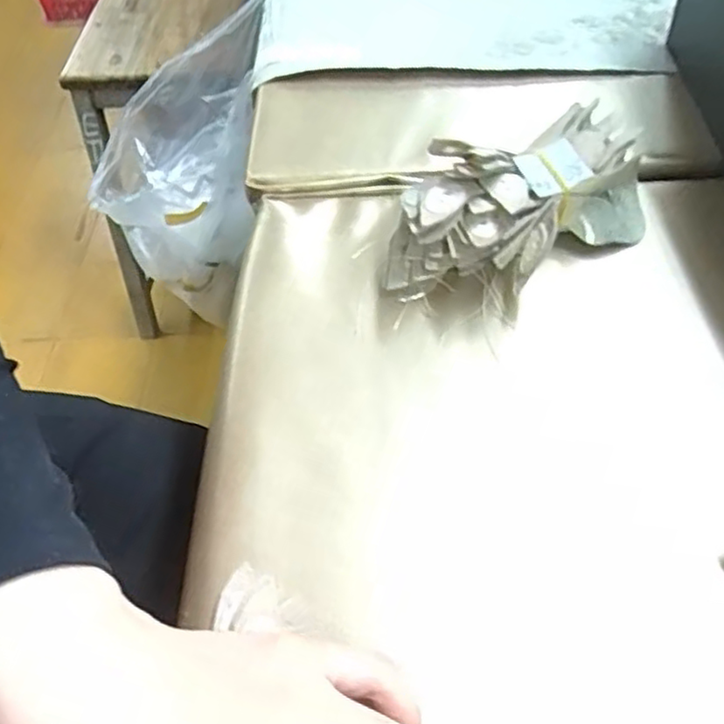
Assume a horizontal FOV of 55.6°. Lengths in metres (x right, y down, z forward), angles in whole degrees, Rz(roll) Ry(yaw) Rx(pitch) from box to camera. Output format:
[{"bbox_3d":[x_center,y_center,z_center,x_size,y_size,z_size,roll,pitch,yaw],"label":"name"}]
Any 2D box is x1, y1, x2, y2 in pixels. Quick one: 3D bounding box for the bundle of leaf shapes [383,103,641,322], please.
[{"bbox_3d":[0.080,-0.079,0.357,0.146,0.060,0.075,-30,57,-15],"label":"bundle of leaf shapes"}]

